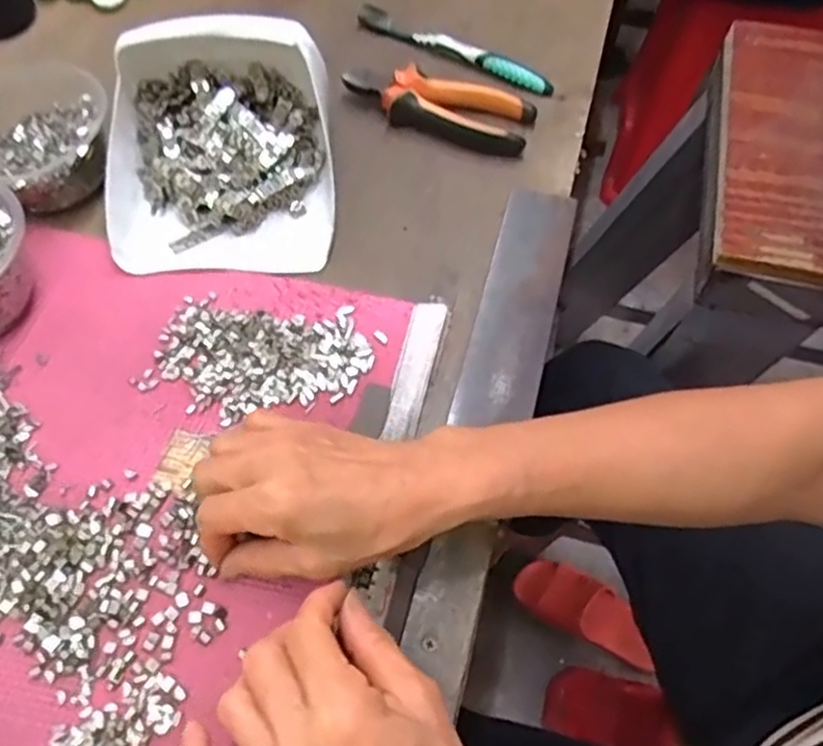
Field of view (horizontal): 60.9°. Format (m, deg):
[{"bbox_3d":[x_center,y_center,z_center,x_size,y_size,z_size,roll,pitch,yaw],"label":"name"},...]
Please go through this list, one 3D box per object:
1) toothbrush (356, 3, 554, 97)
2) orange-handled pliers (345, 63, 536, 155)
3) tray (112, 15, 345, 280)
[{"bbox_3d":[0.034,-0.275,0.591,0.186,0.014,0.008,27,63,16],"label":"toothbrush"},{"bbox_3d":[0.020,-0.211,0.552,0.149,0.024,0.050,17,61,11],"label":"orange-handled pliers"},{"bbox_3d":[-0.134,-0.168,0.486,0.155,0.075,0.178,-3,59,-1],"label":"tray"}]

